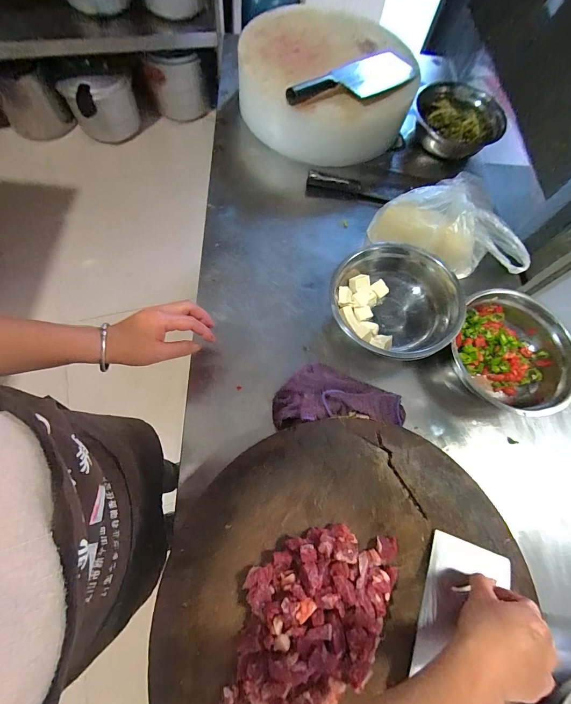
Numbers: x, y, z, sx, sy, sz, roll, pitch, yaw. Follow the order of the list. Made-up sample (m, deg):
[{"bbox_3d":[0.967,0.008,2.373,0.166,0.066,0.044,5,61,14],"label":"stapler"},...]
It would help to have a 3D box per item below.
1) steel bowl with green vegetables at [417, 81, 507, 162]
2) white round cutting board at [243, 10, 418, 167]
[{"bbox_3d":[0.381,-0.515,0.708,0.178,0.069,0.146,15,68,1],"label":"steel bowl with green vegetables"},{"bbox_3d":[0.091,-0.596,0.692,0.348,0.119,0.351,2,69,-5],"label":"white round cutting board"}]

